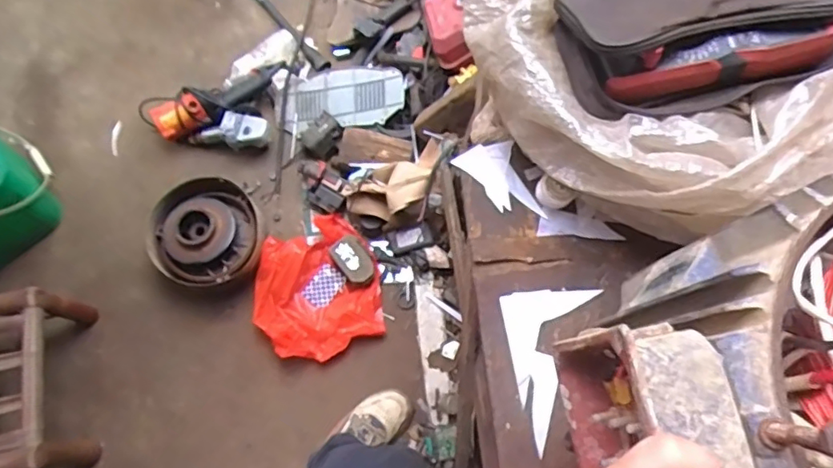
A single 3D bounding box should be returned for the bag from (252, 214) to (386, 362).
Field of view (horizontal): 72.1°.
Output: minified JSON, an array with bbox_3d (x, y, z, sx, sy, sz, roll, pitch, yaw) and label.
[{"bbox_3d":[-0.235,0.131,1.342,0.301,0.121,0.305,-26,77,-9],"label":"bag"}]

